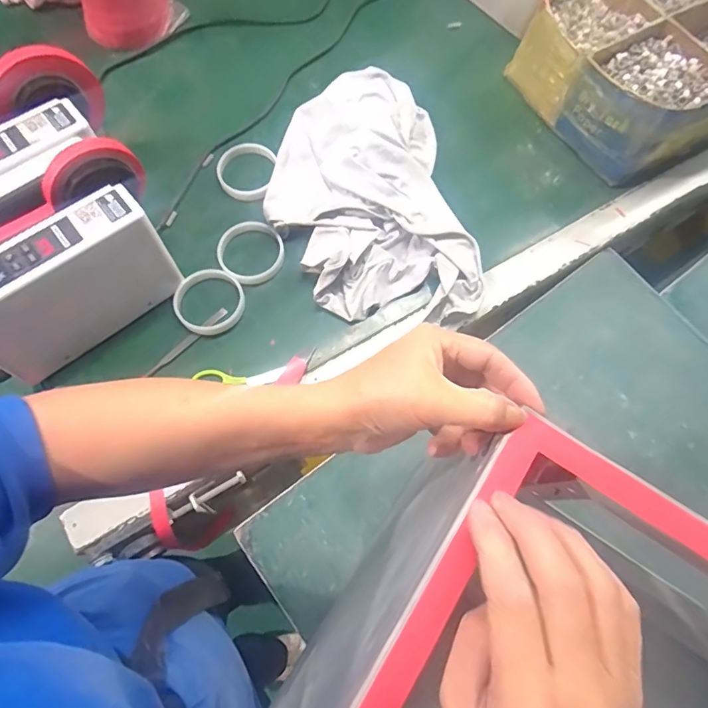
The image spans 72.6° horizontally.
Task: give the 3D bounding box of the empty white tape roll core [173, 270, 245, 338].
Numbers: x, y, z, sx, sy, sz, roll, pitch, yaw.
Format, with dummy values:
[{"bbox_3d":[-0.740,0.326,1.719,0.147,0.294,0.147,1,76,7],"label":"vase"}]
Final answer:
[{"bbox_3d":[-0.178,-0.064,0.593,0.082,0.017,0.082,40,73,12],"label":"empty white tape roll core"}]

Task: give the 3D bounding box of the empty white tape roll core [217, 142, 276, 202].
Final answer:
[{"bbox_3d":[-0.149,-0.250,0.657,0.079,0.023,0.087,15,70,3],"label":"empty white tape roll core"}]

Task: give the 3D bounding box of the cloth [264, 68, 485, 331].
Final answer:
[{"bbox_3d":[0.015,-0.199,0.630,0.235,0.055,0.365,-12,71,-7],"label":"cloth"}]

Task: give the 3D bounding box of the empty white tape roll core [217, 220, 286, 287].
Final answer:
[{"bbox_3d":[-0.133,-0.131,0.616,0.087,0.015,0.080,40,73,11],"label":"empty white tape roll core"}]

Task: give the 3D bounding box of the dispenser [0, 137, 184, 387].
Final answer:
[{"bbox_3d":[-0.318,-0.107,0.527,0.232,0.152,0.140,-35,75,-14],"label":"dispenser"}]

